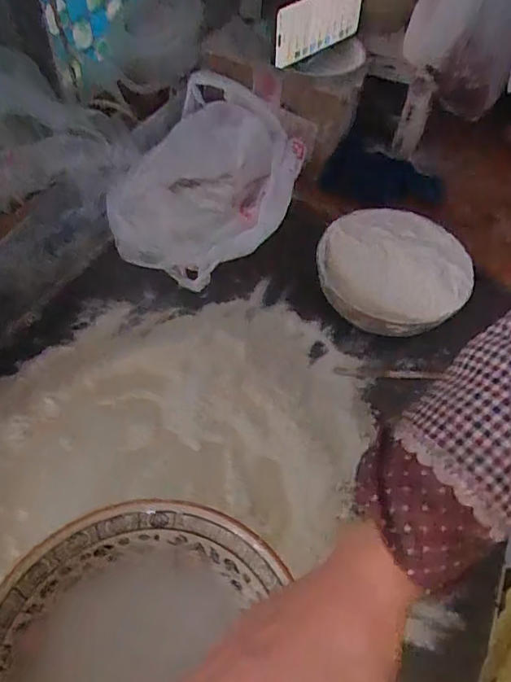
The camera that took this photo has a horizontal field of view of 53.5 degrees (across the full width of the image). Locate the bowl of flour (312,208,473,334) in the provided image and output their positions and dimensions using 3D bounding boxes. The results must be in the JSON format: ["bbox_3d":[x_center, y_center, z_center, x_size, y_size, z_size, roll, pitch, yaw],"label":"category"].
[{"bbox_3d":[0.170,-0.084,0.636,0.177,0.066,0.174,3,56,-4],"label":"bowl of flour"}]

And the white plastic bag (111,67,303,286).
[{"bbox_3d":[-0.055,-0.196,0.665,0.192,0.128,0.256,18,59,8],"label":"white plastic bag"}]

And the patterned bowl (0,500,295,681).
[{"bbox_3d":[-0.073,0.200,0.310,0.192,0.075,0.192,7,47,-7],"label":"patterned bowl"}]

